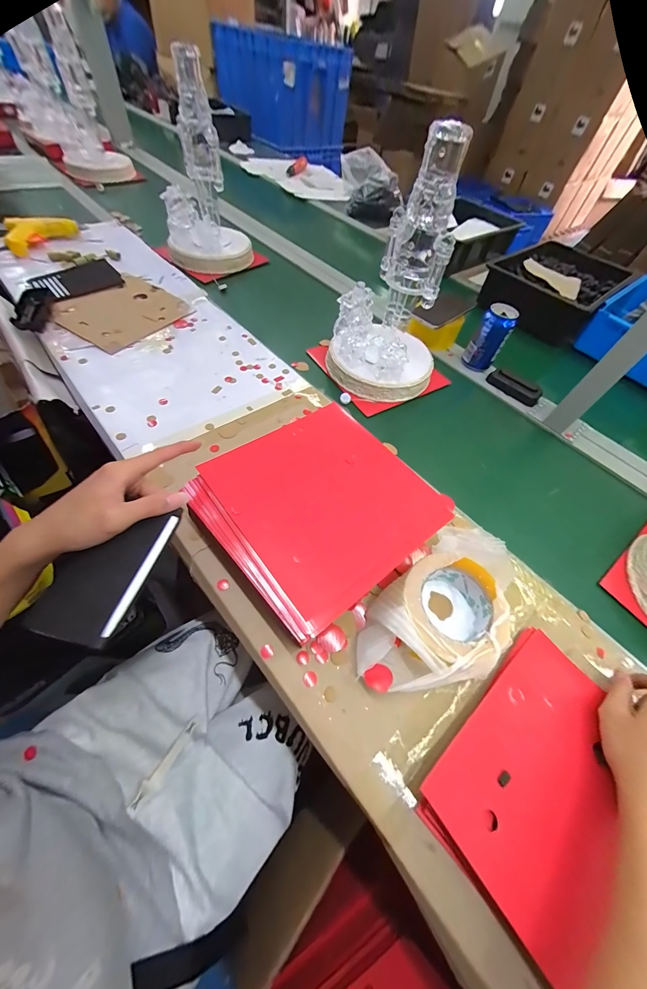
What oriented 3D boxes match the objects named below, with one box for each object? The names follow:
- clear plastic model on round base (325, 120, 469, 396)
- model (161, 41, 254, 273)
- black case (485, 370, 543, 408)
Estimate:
[{"bbox_3d":[0.113,-0.332,0.496,0.190,0.300,0.159,14,59,6],"label":"clear plastic model on round base"},{"bbox_3d":[-0.289,-0.713,0.702,0.190,0.311,0.189,-14,59,-16],"label":"model"},{"bbox_3d":[0.391,-0.221,0.641,0.042,0.017,0.103,-33,66,-26],"label":"black case"}]

